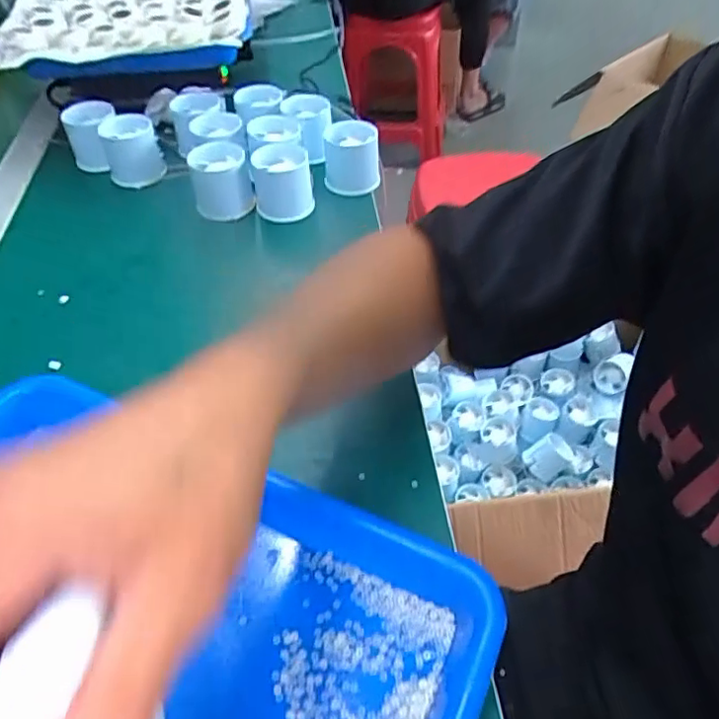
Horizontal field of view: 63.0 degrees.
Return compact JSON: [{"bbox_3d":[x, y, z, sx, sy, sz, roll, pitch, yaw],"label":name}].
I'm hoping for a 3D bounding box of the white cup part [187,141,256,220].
[{"bbox_3d":[-0.131,-0.166,0.559,0.054,0.057,0.053,-13,48,-9],"label":"white cup part"}]

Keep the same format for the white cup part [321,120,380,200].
[{"bbox_3d":[-0.007,-0.198,0.581,0.053,0.054,0.056,-4,48,-1],"label":"white cup part"}]

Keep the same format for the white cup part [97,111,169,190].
[{"bbox_3d":[-0.240,-0.222,0.619,0.055,0.053,0.061,-15,49,-13],"label":"white cup part"}]

